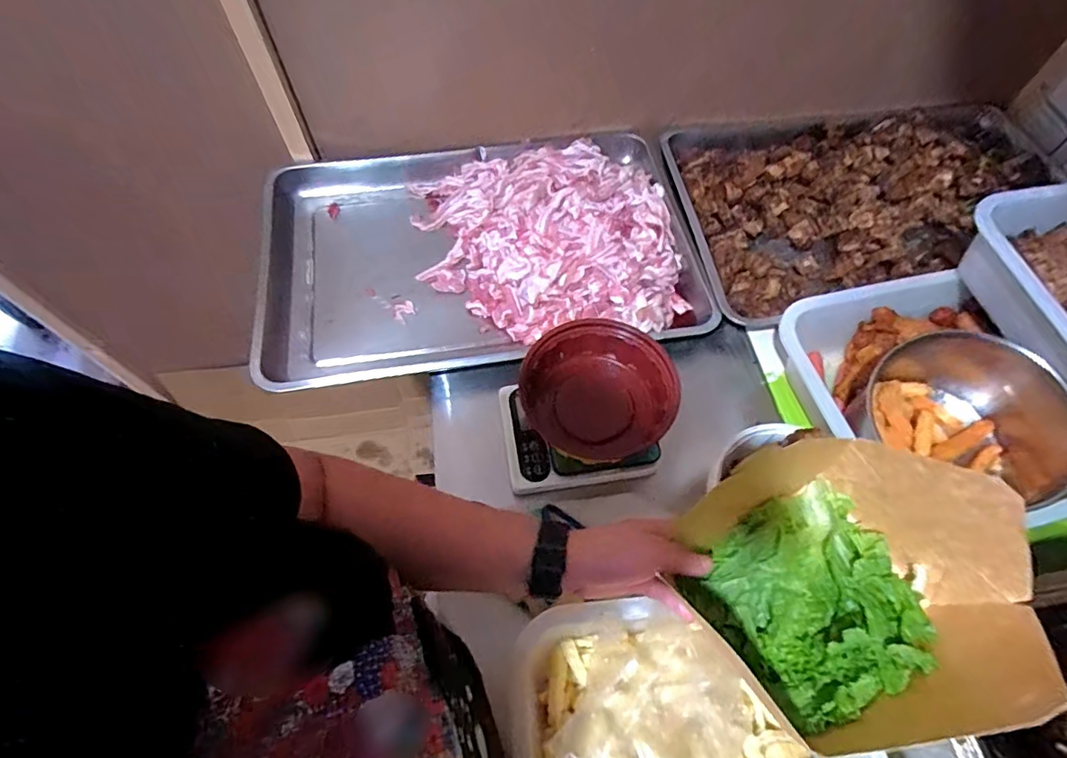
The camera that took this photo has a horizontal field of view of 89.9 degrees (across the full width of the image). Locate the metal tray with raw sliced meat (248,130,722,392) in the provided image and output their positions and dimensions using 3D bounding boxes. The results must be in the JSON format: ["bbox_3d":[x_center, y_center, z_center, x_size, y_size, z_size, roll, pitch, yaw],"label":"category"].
[{"bbox_3d":[-0.074,-0.187,0.762,0.594,0.082,0.385,-8,62,-6],"label":"metal tray with raw sliced meat"}]

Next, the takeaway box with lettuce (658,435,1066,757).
[{"bbox_3d":[0.218,0.133,0.370,0.160,0.132,0.165,-29,66,-16],"label":"takeaway box with lettuce"}]

